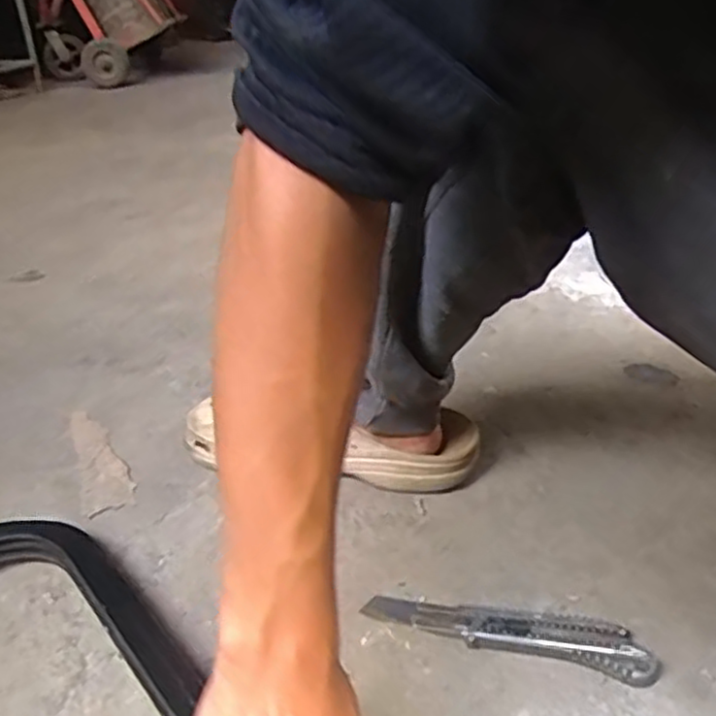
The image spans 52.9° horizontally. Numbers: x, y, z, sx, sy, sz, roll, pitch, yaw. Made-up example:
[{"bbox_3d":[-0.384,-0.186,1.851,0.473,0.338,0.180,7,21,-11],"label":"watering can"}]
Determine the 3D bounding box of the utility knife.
[{"bbox_3d":[0.096,0.176,0.468,0.180,0.014,0.033,7,30,18],"label":"utility knife"}]

